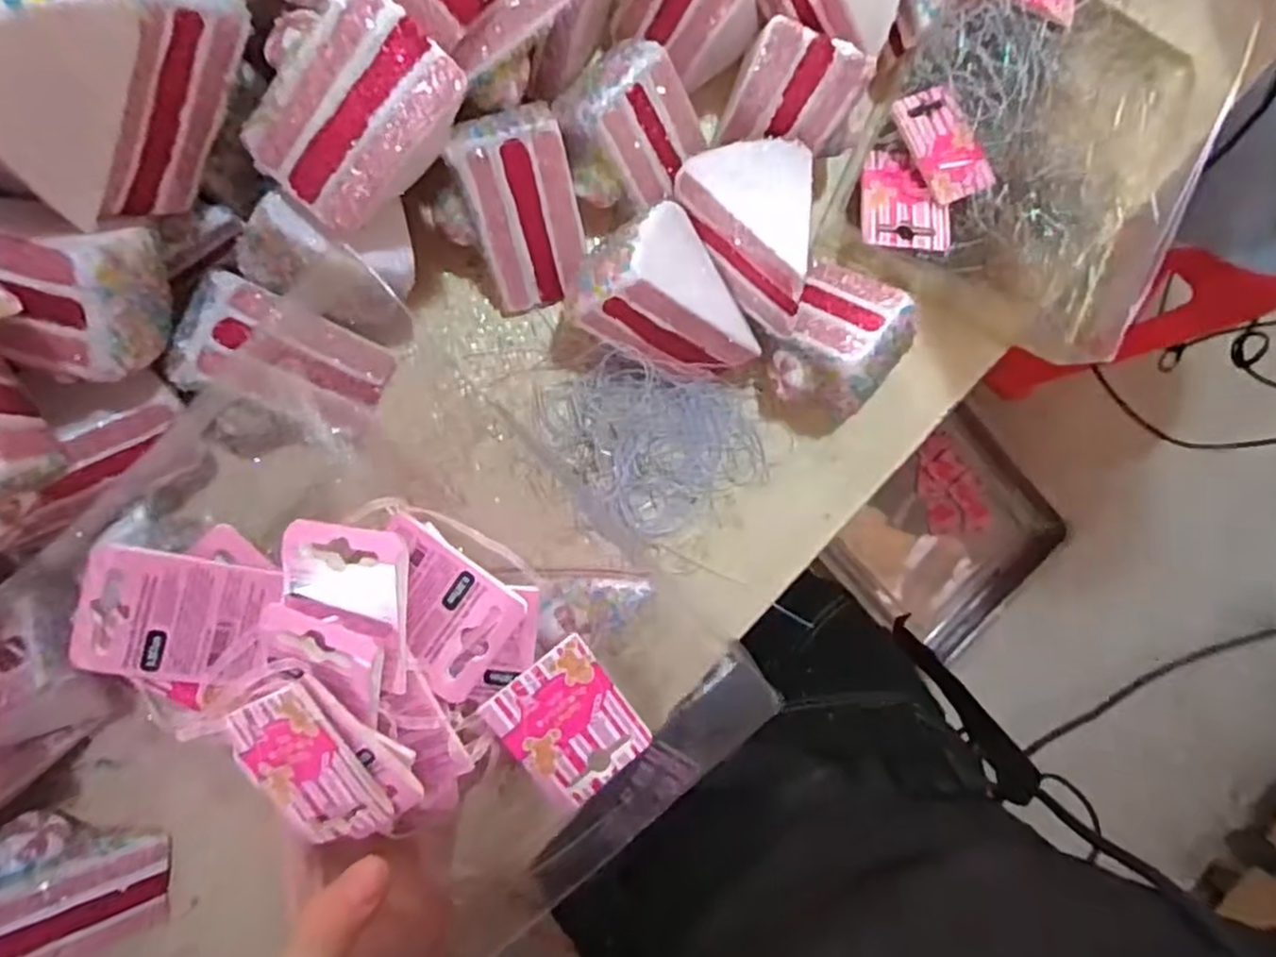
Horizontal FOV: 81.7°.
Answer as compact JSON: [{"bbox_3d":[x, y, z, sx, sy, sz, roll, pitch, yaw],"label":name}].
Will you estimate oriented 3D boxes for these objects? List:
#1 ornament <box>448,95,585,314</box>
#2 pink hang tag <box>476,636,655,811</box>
[{"bbox_3d":[-0.053,-0.124,0.347,0.049,0.064,0.073,-21,96,-7],"label":"ornament"},{"bbox_3d":[-0.025,0.093,0.280,0.043,0.004,0.058,-38,109,-13],"label":"pink hang tag"}]

